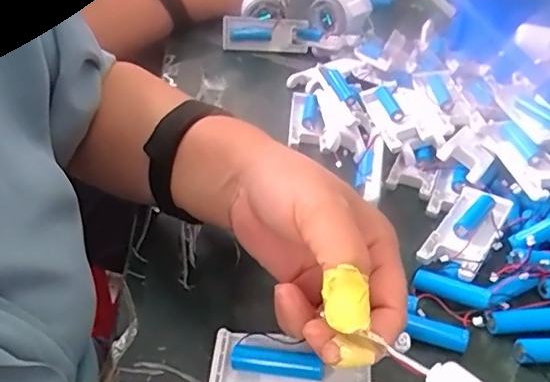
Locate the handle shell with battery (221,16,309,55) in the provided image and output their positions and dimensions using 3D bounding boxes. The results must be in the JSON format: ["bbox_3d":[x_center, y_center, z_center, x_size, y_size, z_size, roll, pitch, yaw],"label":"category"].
[{"bbox_3d":[-0.013,-0.192,0.720,0.104,0.047,0.033,-1,-4,-6],"label":"handle shell with battery"}]

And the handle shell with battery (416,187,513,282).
[{"bbox_3d":[0.141,0.031,0.424,0.041,0.018,0.103,23,40,23],"label":"handle shell with battery"}]

